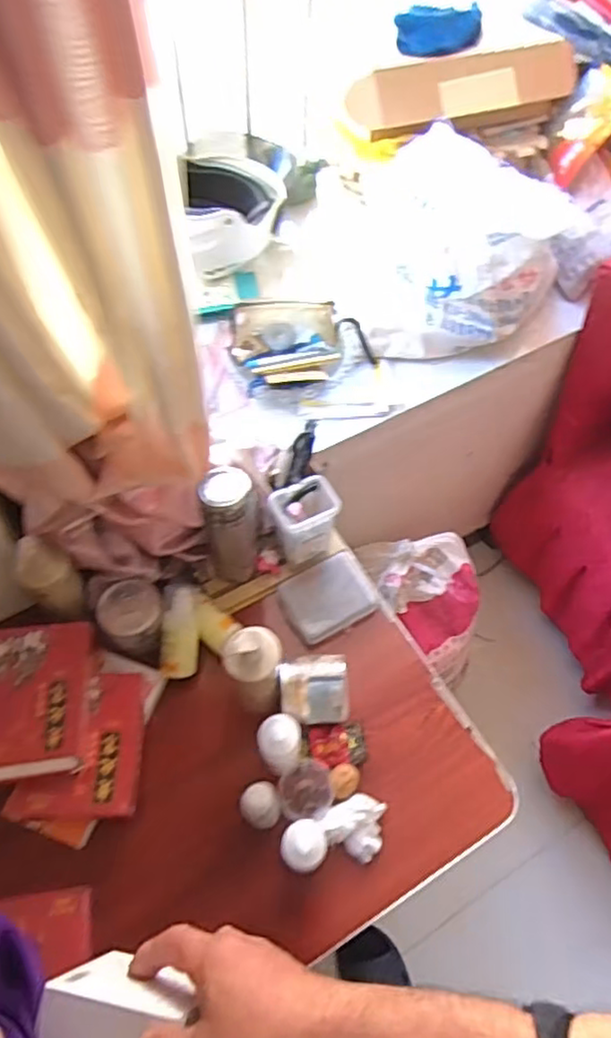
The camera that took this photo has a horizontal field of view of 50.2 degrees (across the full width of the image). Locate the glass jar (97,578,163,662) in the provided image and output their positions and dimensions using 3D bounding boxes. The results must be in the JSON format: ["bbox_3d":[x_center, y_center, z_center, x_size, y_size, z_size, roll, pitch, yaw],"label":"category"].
[{"bbox_3d":[-0.221,0.131,0.845,0.081,0.081,0.086,1,59,-1],"label":"glass jar"}]

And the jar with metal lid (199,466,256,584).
[{"bbox_3d":[-0.094,0.009,0.836,0.073,0.186,0.065,-7,60,-6],"label":"jar with metal lid"}]

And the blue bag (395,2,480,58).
[{"bbox_3d":[0.227,-0.796,1.056,0.187,0.051,0.056,-30,65,-18],"label":"blue bag"}]

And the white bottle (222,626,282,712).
[{"bbox_3d":[-0.058,0.170,0.754,0.066,0.155,0.065,1,59,-1],"label":"white bottle"}]

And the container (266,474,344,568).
[{"bbox_3d":[-0.004,0.008,0.876,0.080,0.124,0.066,-21,62,-14],"label":"container"}]

